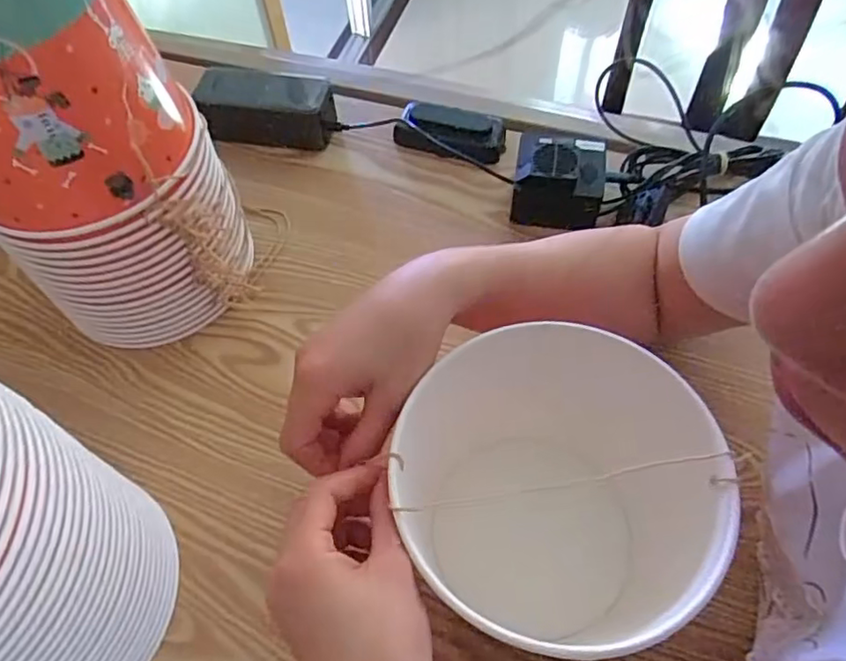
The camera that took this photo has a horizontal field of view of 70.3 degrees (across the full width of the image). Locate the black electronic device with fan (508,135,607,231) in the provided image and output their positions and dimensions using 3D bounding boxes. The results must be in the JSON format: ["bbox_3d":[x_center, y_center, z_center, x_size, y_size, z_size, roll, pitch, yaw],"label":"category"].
[{"bbox_3d":[0.121,-0.135,0.540,0.080,0.062,0.058,2,58,2],"label":"black electronic device with fan"}]

